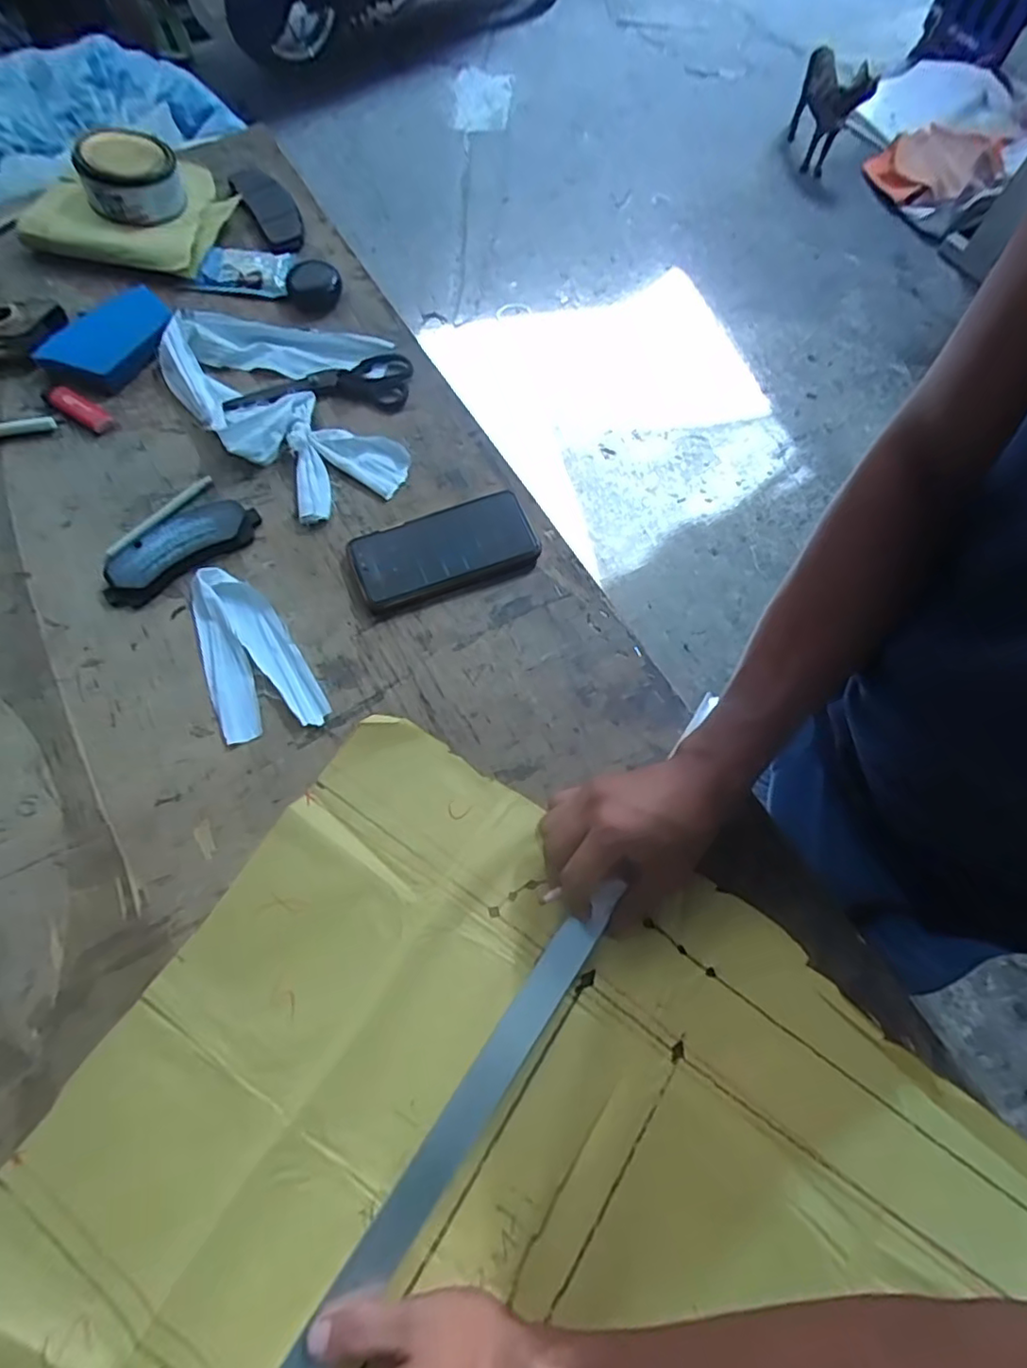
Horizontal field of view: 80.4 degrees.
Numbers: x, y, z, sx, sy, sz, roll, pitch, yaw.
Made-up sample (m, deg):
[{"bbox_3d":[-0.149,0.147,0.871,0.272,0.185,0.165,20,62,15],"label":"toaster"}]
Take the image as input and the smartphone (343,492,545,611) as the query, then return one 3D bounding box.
[{"bbox_3d":[-0.062,-0.123,0.557,0.164,0.014,0.078,-21,68,-9],"label":"smartphone"}]

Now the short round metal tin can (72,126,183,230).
[{"bbox_3d":[-0.437,-0.577,0.697,0.102,0.062,0.096,0,66,0],"label":"short round metal tin can"}]

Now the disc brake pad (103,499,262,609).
[{"bbox_3d":[-0.303,-0.125,0.551,0.141,0.011,0.058,-35,71,-15],"label":"disc brake pad"}]

